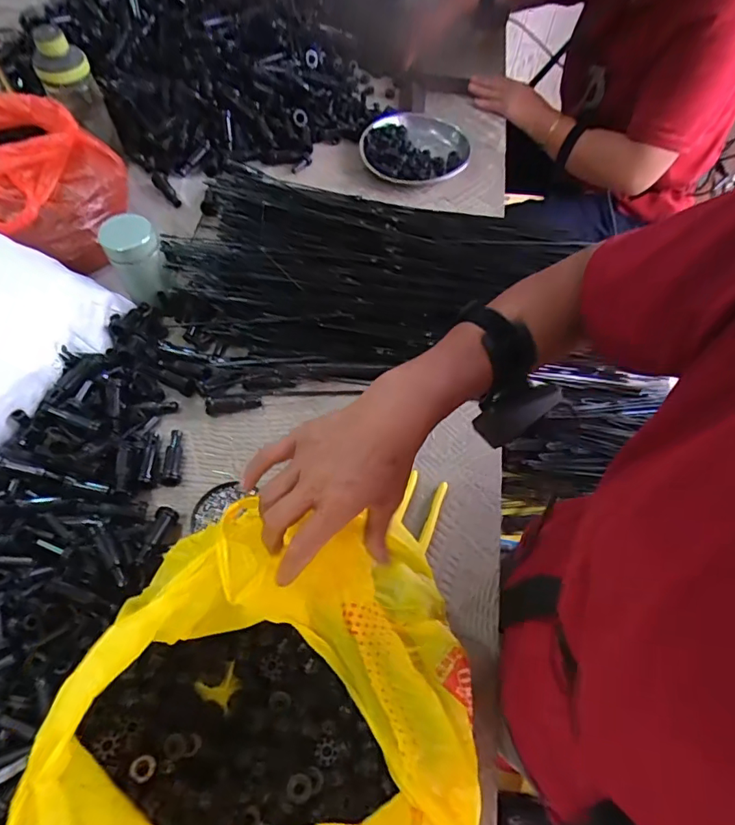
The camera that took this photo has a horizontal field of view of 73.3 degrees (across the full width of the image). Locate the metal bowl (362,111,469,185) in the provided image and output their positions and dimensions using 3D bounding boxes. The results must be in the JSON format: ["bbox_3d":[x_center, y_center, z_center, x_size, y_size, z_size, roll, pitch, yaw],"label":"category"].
[{"bbox_3d":[0.086,-0.469,0.879,0.188,0.042,0.216,13,62,5],"label":"metal bowl"}]

